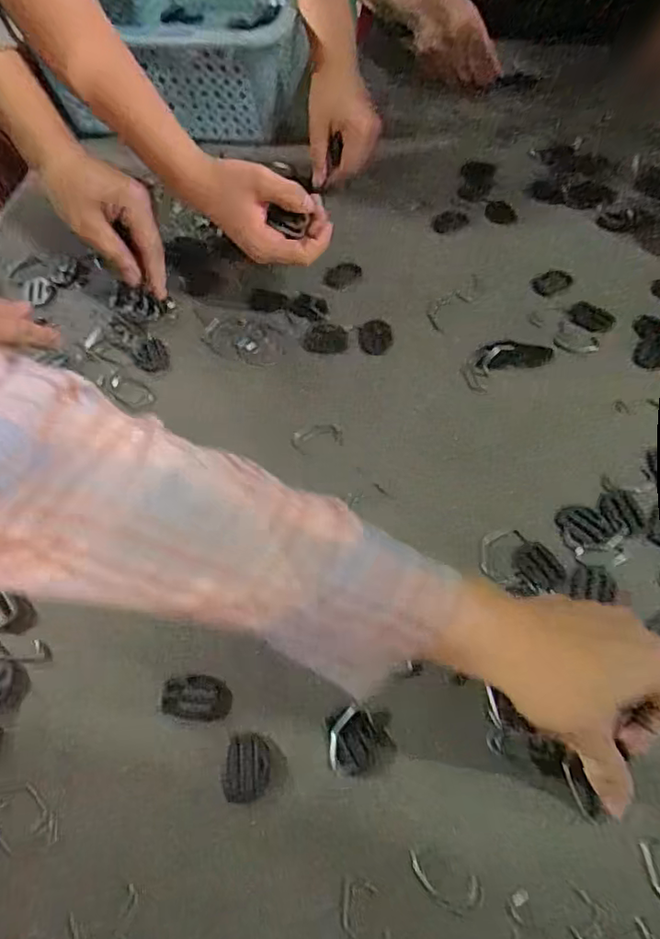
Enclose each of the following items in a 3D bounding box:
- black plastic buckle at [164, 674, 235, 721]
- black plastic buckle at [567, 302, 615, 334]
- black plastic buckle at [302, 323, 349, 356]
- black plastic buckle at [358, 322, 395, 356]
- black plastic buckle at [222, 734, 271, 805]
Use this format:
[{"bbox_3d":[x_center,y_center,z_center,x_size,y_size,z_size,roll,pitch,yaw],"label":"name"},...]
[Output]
[{"bbox_3d":[-0.077,0.132,0.342,0.041,0.004,0.024,1,58,4],"label":"black plastic buckle"},{"bbox_3d":[0.214,-0.124,0.481,0.036,0.004,0.027,28,64,20],"label":"black plastic buckle"},{"bbox_3d":[-0.003,-0.108,0.484,0.036,0.004,0.029,6,58,7],"label":"black plastic buckle"},{"bbox_3d":[0.038,-0.108,0.480,0.027,0.005,0.033,6,58,7],"label":"black plastic buckle"},{"bbox_3d":[-0.046,0.164,0.322,0.026,0.004,0.032,-9,58,-2],"label":"black plastic buckle"}]

